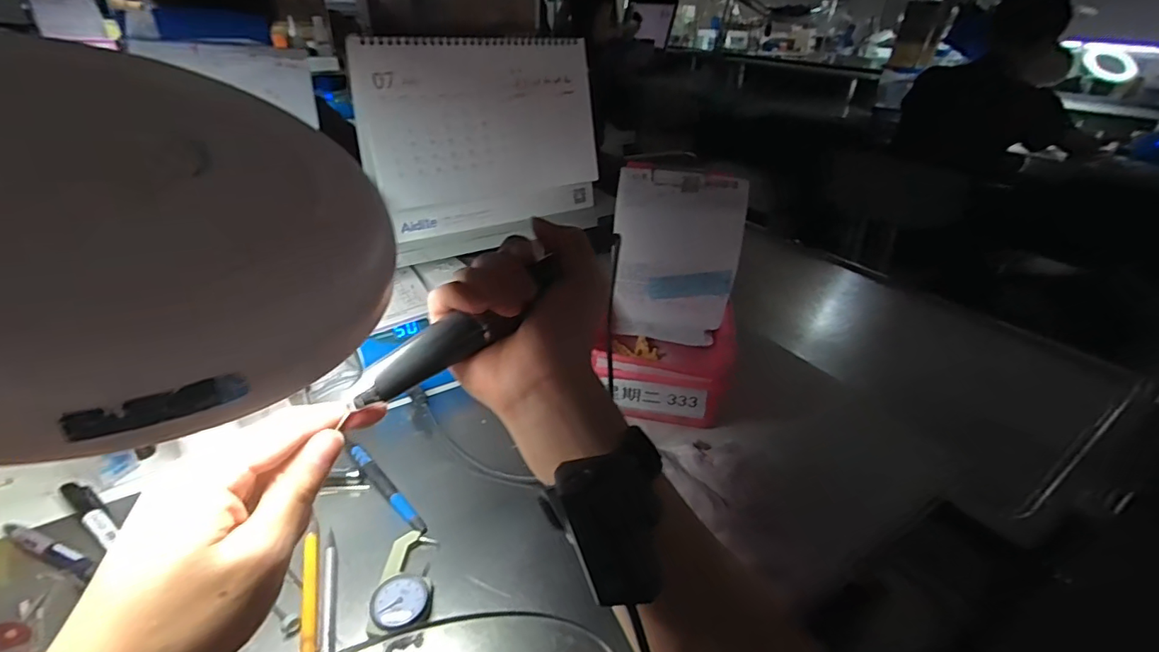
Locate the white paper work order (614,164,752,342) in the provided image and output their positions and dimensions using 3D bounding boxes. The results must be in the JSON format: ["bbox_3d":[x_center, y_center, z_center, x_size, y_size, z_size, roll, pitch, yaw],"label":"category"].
[{"bbox_3d":[0.115,-0.085,0.608,0.142,0.205,0.012,5,8,13],"label":"white paper work order"}]

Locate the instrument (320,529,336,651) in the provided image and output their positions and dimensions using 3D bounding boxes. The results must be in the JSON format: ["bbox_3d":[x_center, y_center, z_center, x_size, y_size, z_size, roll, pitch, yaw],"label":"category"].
[{"bbox_3d":[-0.169,0.192,0.347,0.008,0.007,0.137,-10,34,-19],"label":"instrument"}]

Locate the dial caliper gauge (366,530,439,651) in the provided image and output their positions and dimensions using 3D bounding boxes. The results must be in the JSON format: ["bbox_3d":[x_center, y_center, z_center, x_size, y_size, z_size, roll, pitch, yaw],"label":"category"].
[{"bbox_3d":[-0.124,0.185,0.363,0.040,0.012,0.097,-3,32,-9],"label":"dial caliper gauge"}]

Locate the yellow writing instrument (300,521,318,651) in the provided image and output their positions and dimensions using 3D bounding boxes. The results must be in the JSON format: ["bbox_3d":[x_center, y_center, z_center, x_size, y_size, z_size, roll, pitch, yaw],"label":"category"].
[{"bbox_3d":[-0.185,0.188,0.356,0.010,0.006,0.128,-11,34,-21],"label":"yellow writing instrument"}]

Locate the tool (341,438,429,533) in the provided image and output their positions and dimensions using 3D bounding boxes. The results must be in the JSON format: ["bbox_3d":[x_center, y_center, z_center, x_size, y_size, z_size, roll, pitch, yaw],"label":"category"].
[{"bbox_3d":[-0.171,0.132,0.446,0.132,0.010,0.013,28,40,35],"label":"tool"}]

